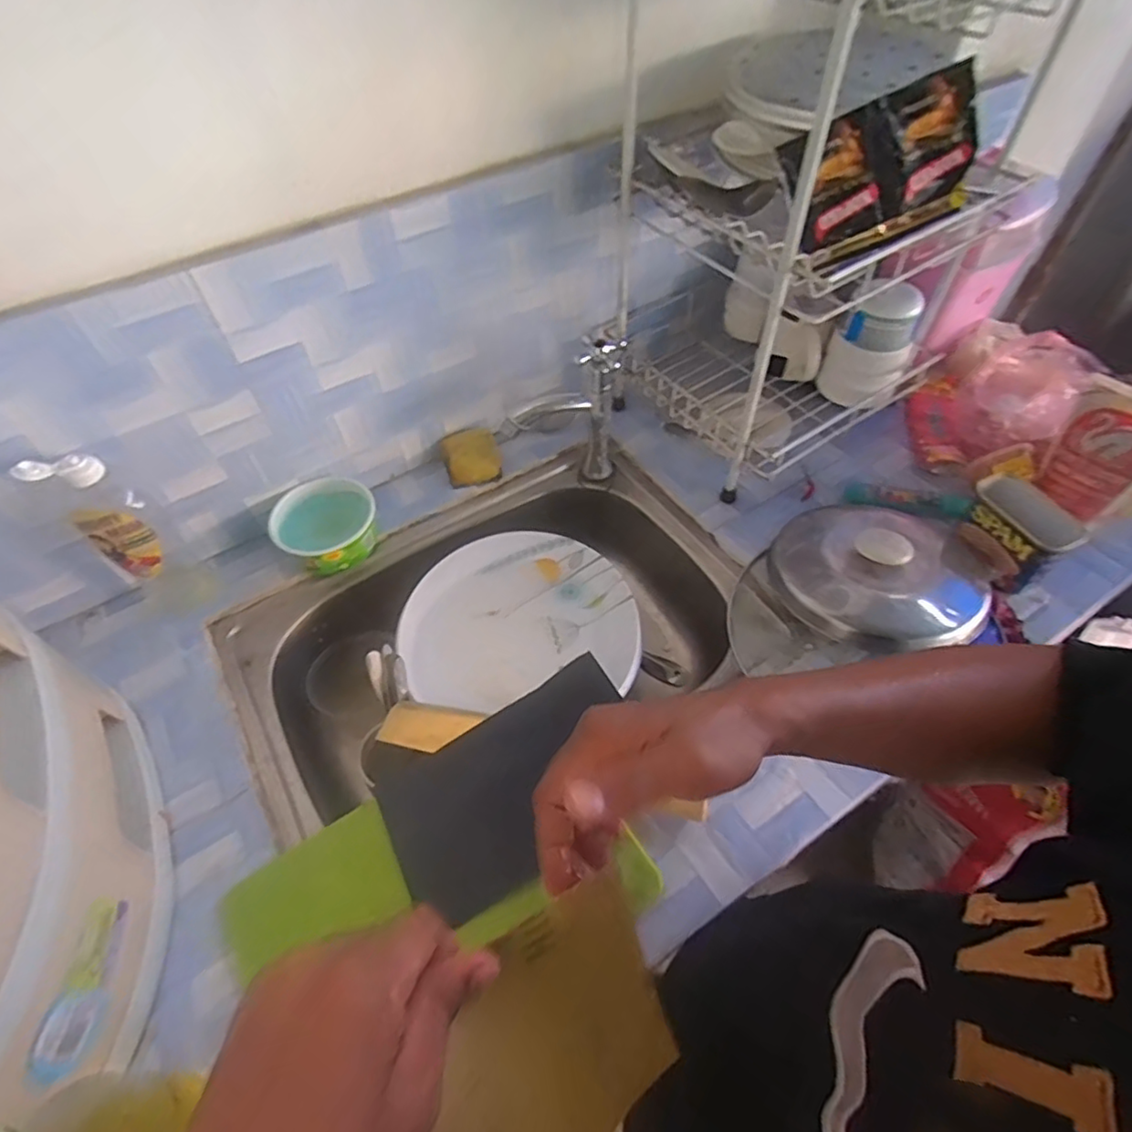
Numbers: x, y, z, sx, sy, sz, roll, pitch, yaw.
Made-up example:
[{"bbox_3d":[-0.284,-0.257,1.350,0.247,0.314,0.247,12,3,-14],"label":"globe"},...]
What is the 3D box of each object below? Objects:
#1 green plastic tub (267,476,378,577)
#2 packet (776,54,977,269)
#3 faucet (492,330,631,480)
[{"bbox_3d":[-0.269,-0.045,0.702,0.114,0.063,0.087,-39,60,-24],"label":"green plastic tub"},{"bbox_3d":[0.284,-0.353,0.556,0.155,0.110,0.023,-20,29,12],"label":"packet"},{"bbox_3d":[0.000,-0.168,0.725,0.151,0.183,0.047,-20,54,-12],"label":"faucet"}]

